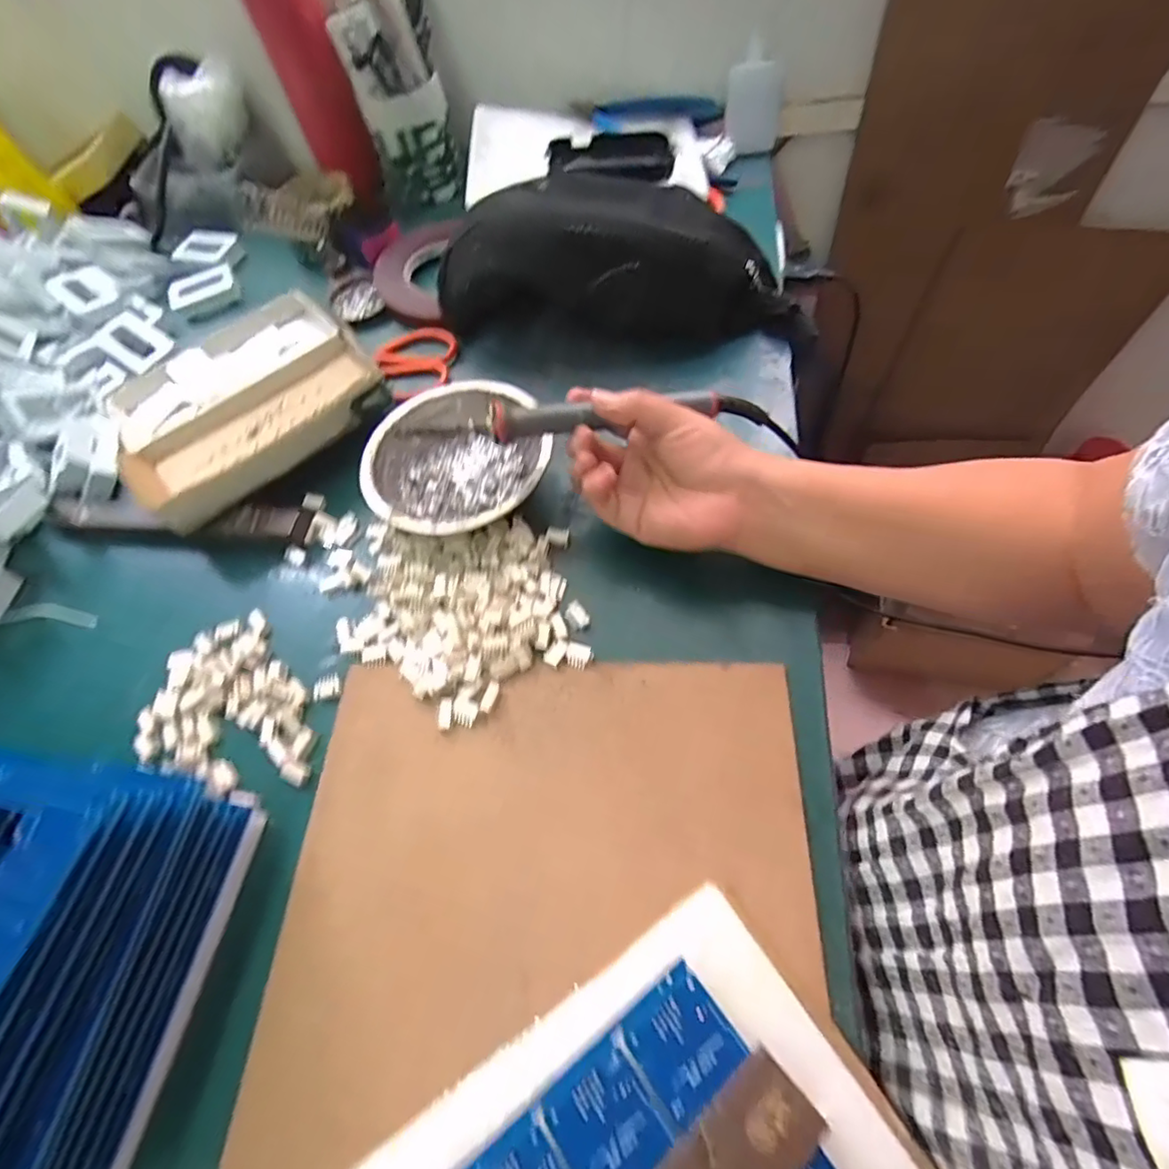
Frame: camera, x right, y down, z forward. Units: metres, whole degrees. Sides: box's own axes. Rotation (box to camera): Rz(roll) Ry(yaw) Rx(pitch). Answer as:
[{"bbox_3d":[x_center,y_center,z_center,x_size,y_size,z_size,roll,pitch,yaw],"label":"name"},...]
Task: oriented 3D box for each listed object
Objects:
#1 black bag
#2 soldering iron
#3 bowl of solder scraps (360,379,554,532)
[{"bbox_3d":[0.018,-0.267,0.470,0.264,0.084,0.114,3,62,9],"label":"black bag"},{"bbox_3d":[0.001,-0.103,0.352,0.223,0.020,0.016,-5,61,-3],"label":"soldering iron"},{"bbox_3d":[-0.088,-0.085,0.403,0.122,0.035,0.123,-2,61,3],"label":"bowl of solder scraps"}]

